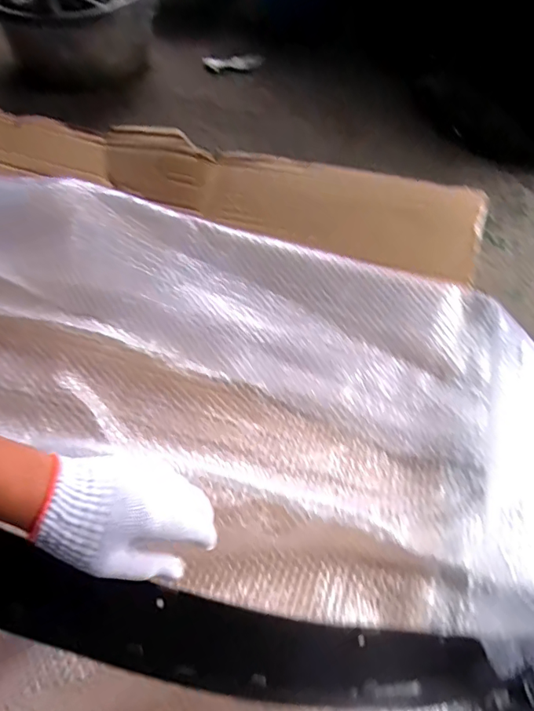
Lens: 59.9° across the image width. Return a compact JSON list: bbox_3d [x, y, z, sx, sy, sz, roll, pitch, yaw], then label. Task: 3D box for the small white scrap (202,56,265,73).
[{"bbox_3d":[-0.077,-0.644,1.017,0.150,0.023,0.040,-28,64,-33],"label":"small white scrap"}]

